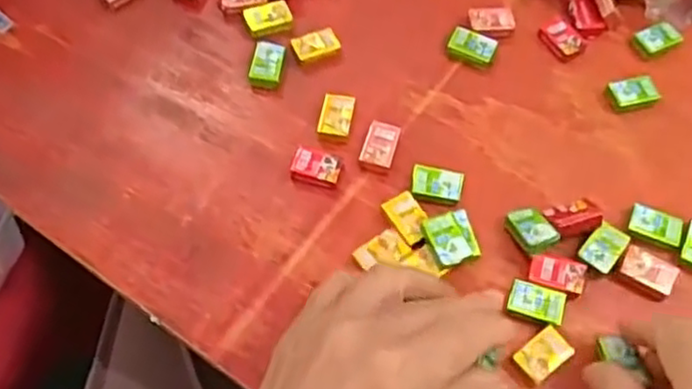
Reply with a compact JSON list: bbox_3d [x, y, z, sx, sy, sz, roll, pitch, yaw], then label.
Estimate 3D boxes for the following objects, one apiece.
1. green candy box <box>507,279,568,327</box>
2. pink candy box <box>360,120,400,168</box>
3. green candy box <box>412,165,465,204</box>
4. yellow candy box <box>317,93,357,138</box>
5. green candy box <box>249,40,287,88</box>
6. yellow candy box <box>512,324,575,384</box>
[{"bbox_3d":[0.091,0.051,0.323,0.026,0.005,0.017,16,64,6],"label":"green candy box"},{"bbox_3d":[0.019,-0.028,0.360,0.017,0.006,0.027,14,64,5],"label":"pink candy box"},{"bbox_3d":[0.047,-0.005,0.349,0.026,0.006,0.019,6,63,2],"label":"green candy box"},{"bbox_3d":[-0.005,-0.043,0.369,0.018,0.004,0.027,10,64,3],"label":"yellow candy box"},{"bbox_3d":[-0.044,-0.073,0.382,0.018,0.007,0.025,11,64,4],"label":"green candy box"},{"bbox_3d":[0.091,0.073,0.313,0.026,0.005,0.017,-35,69,-17],"label":"yellow candy box"}]

